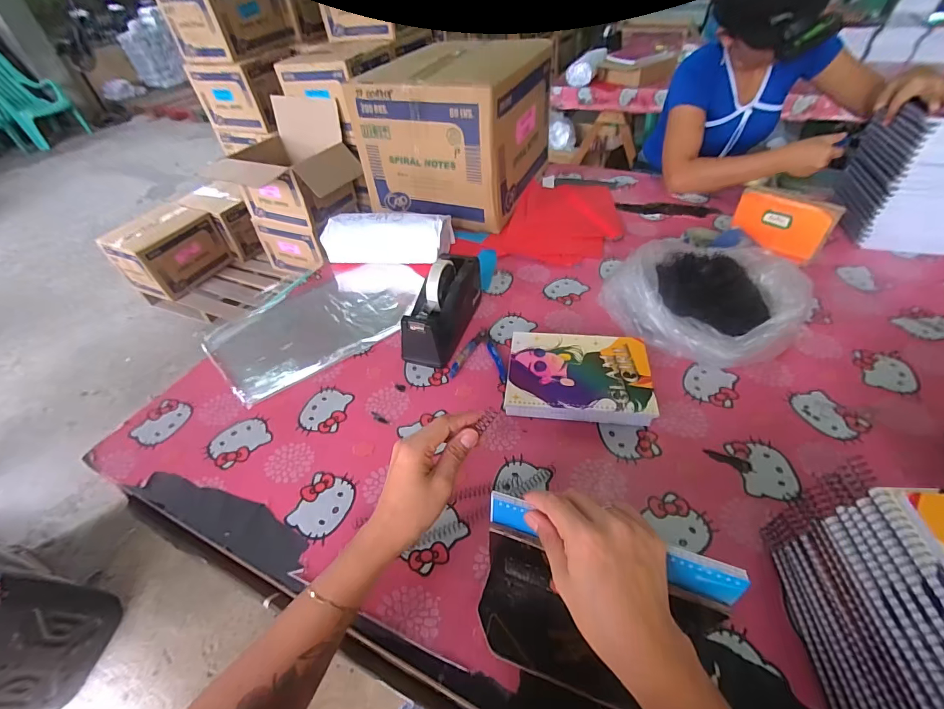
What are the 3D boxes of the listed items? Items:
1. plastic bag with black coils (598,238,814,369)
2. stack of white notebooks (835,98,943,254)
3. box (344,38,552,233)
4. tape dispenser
[{"bbox_3d":[0.377,-0.095,0.670,0.243,0.124,0.254,-22,48,-17],"label":"plastic bag with black coils"},{"bbox_3d":[0.848,-0.339,0.797,0.159,0.228,0.196,7,47,11],"label":"stack of white notebooks"},{"bbox_3d":[-0.033,-0.543,1.023,0.349,0.284,0.393,15,48,18],"label":"box"},{"bbox_3d":[-0.048,-0.084,0.700,0.069,0.114,0.204,11,47,15],"label":"tape dispenser"}]

